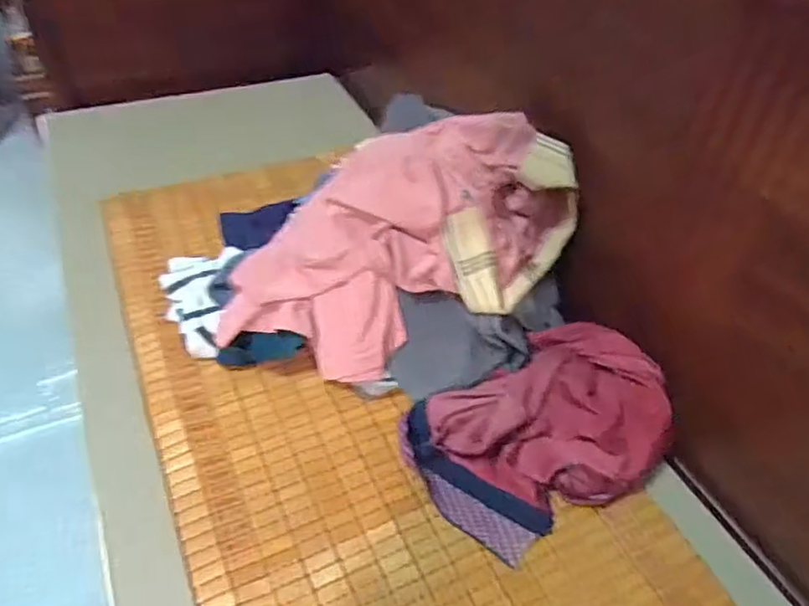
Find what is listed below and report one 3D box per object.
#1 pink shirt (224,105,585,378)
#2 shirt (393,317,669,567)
[{"bbox_3d":[-0.012,-0.069,0.751,0.416,0.225,0.198,-12,47,-14],"label":"pink shirt"},{"bbox_3d":[0.148,0.137,0.693,0.267,0.102,0.191,-20,49,-24],"label":"shirt"}]

